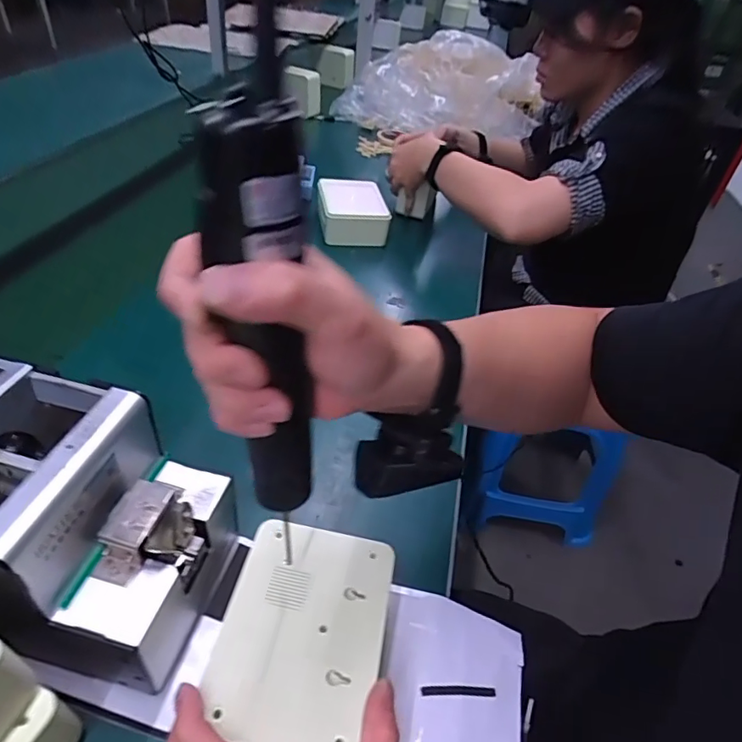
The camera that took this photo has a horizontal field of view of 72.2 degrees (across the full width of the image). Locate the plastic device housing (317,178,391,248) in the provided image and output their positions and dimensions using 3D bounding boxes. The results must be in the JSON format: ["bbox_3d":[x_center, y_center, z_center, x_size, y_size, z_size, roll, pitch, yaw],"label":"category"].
[{"bbox_3d":[-0.032,-0.267,0.859,0.106,0.061,0.123,-1,42,-10],"label":"plastic device housing"}]

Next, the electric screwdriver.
[{"bbox_3d":[-0.047,-0.008,0.238,0.030,0.213,0.042,23,44,23],"label":"electric screwdriver"}]

